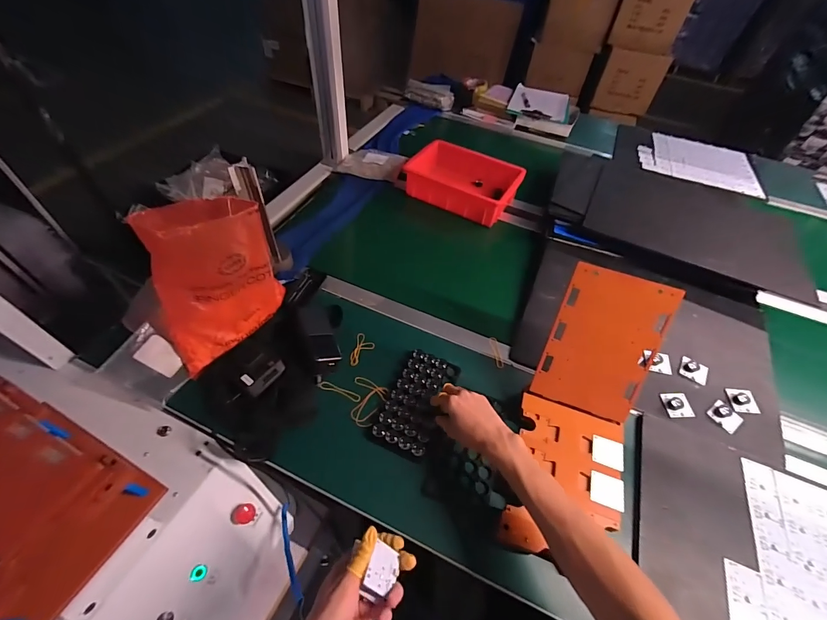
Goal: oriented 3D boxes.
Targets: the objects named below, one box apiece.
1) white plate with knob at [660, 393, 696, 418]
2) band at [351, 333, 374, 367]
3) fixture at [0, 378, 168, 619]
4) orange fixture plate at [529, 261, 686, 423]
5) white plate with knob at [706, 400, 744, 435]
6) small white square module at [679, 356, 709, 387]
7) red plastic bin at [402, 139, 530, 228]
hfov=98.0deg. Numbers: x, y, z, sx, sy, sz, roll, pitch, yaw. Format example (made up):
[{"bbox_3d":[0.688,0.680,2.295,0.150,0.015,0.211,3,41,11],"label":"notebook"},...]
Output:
[{"bbox_3d":[0.495,0.177,0.671,0.047,0.015,0.047,1,53,-2],"label":"white plate with knob"},{"bbox_3d":[-0.111,0.078,0.716,0.041,0.007,0.062,38,63,14],"label":"band"},{"bbox_3d":[-0.505,0.228,0.442,0.254,0.136,0.188,23,53,13],"label":"fixture"},{"bbox_3d":[0.314,0.058,0.598,0.160,0.237,0.013,19,15,12],"label":"orange fixture plate"},{"bbox_3d":[0.574,0.195,0.660,0.040,0.012,0.051,-23,58,-20],"label":"white plate with knob"},{"bbox_3d":[0.557,0.119,0.709,0.046,0.022,0.041,25,55,15],"label":"small white square module"},{"bbox_3d":[0.138,-0.370,1.041,0.305,0.081,0.211,26,56,16],"label":"red plastic bin"}]

